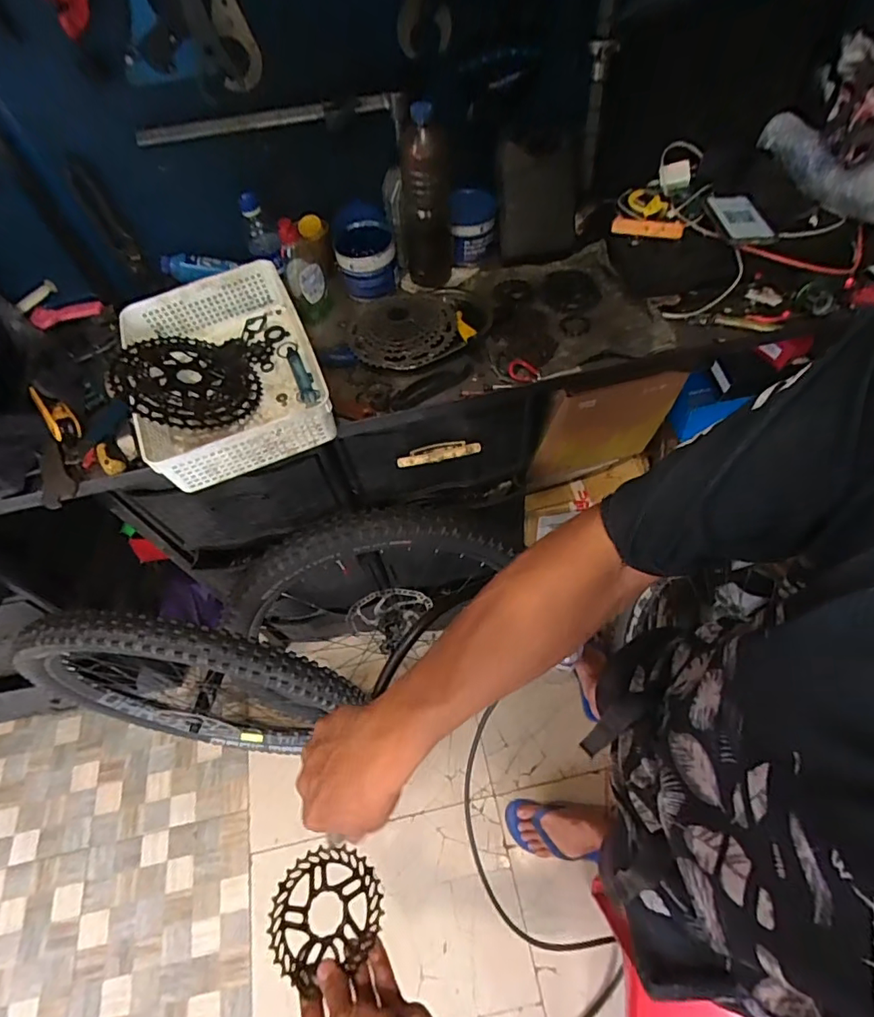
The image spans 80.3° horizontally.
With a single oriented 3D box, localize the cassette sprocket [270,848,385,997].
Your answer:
[{"bbox_3d":[-0.108,0.388,0.497,0.105,0.012,0.102,-2,56,3],"label":"cassette sprocket"}]

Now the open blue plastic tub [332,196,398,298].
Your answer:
[{"bbox_3d":[-0.129,-0.459,0.927,0.108,0.096,0.137,-11,59,-1],"label":"open blue plastic tub"}]

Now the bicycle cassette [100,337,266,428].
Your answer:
[{"bbox_3d":[-0.364,-0.185,0.768,0.183,0.031,0.187,-10,58,-34],"label":"bicycle cassette"}]

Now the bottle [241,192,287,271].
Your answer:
[{"bbox_3d":[-0.309,-0.485,0.883,0.054,0.095,0.047,-23,60,-9],"label":"bottle"}]

